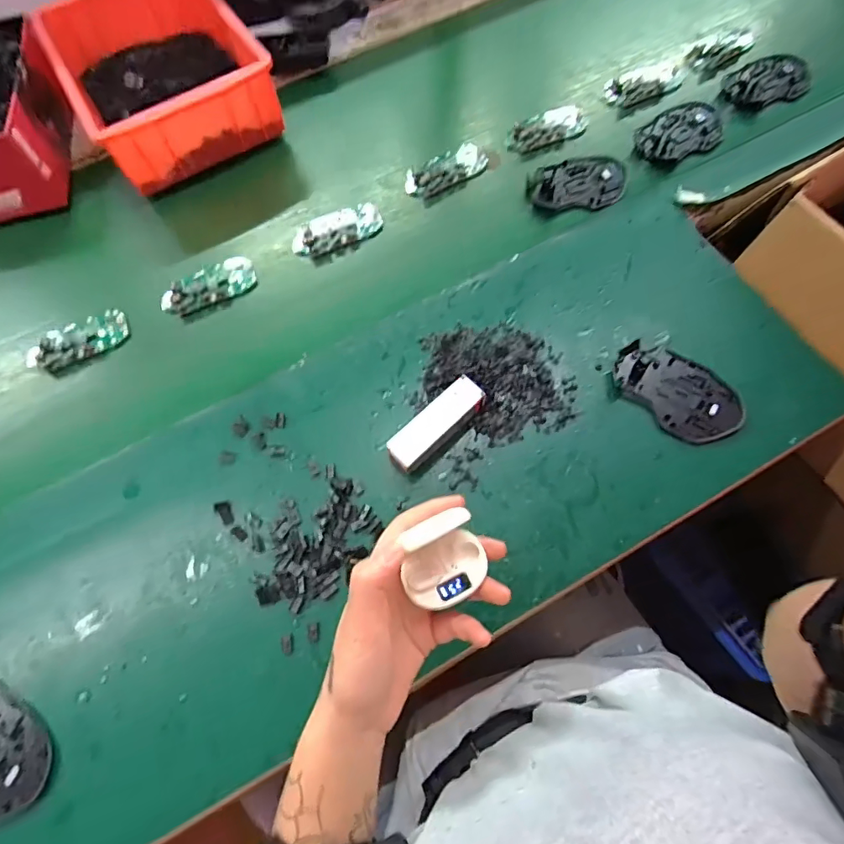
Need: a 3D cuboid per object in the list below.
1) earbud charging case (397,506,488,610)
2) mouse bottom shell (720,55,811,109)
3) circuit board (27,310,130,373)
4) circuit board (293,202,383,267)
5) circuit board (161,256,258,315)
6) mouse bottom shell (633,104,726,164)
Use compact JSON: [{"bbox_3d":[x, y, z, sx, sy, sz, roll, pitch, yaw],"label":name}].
[{"bbox_3d":[0.014,0.086,0.312,0.050,0.040,0.046,-20,68,-6],"label":"earbud charging case"},{"bbox_3d":[0.416,-0.410,0.611,0.096,0.017,0.066,-7,67,-1],"label":"mouse bottom shell"},{"bbox_3d":[-0.354,-0.082,0.517,0.104,0.020,0.042,-25,69,-8],"label":"circuit board"},{"bbox_3d":[-0.093,-0.210,0.560,0.100,0.012,0.053,-25,69,-8],"label":"circuit board"},{"bbox_3d":[-0.225,-0.142,0.536,0.100,0.014,0.042,-30,70,-10],"label":"circuit board"},{"bbox_3d":[0.299,-0.336,0.589,0.104,0.010,0.070,-34,70,-11],"label":"mouse bottom shell"}]

